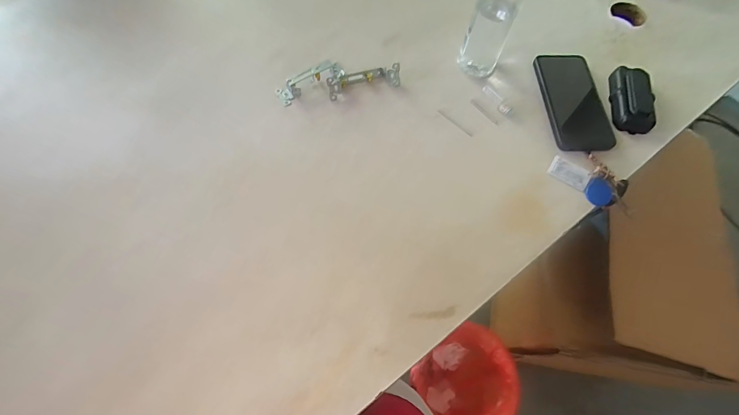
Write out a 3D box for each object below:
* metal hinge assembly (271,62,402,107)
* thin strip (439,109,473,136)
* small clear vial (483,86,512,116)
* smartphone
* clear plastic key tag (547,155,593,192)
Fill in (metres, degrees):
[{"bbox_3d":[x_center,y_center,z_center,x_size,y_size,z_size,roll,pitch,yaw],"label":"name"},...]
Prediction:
[{"bbox_3d":[-0.046,-0.186,0.483,0.173,0.025,0.057,-13,67,-7],"label":"metal hinge assembly"},{"bbox_3d":[0.118,-0.117,0.469,0.005,0.004,0.060,-42,73,-17],"label":"thin strip"},{"bbox_3d":[0.180,-0.151,0.478,0.016,0.009,0.053,-28,70,-12],"label":"small clear vial"},{"bbox_3d":[0.287,-0.152,0.477,0.080,0.013,0.162,-1,66,-1],"label":"smartphone"},{"bbox_3d":[0.255,-0.045,0.433,0.048,0.007,0.031,30,69,12],"label":"clear plastic key tag"}]

